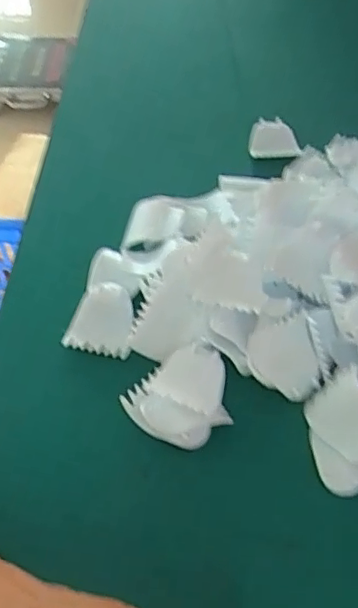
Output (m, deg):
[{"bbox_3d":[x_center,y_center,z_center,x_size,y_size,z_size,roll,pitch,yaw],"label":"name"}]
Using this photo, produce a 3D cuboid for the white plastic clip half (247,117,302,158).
[{"bbox_3d":[0.077,-0.137,0.488,0.039,0.010,0.038,0,53,0],"label":"white plastic clip half"}]

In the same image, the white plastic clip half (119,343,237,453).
[{"bbox_3d":[0.004,0.049,0.327,0.056,0.015,0.049,-39,60,-25],"label":"white plastic clip half"}]

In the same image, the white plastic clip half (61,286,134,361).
[{"bbox_3d":[-0.046,0.010,0.362,0.040,0.006,0.043,10,70,13],"label":"white plastic clip half"}]

